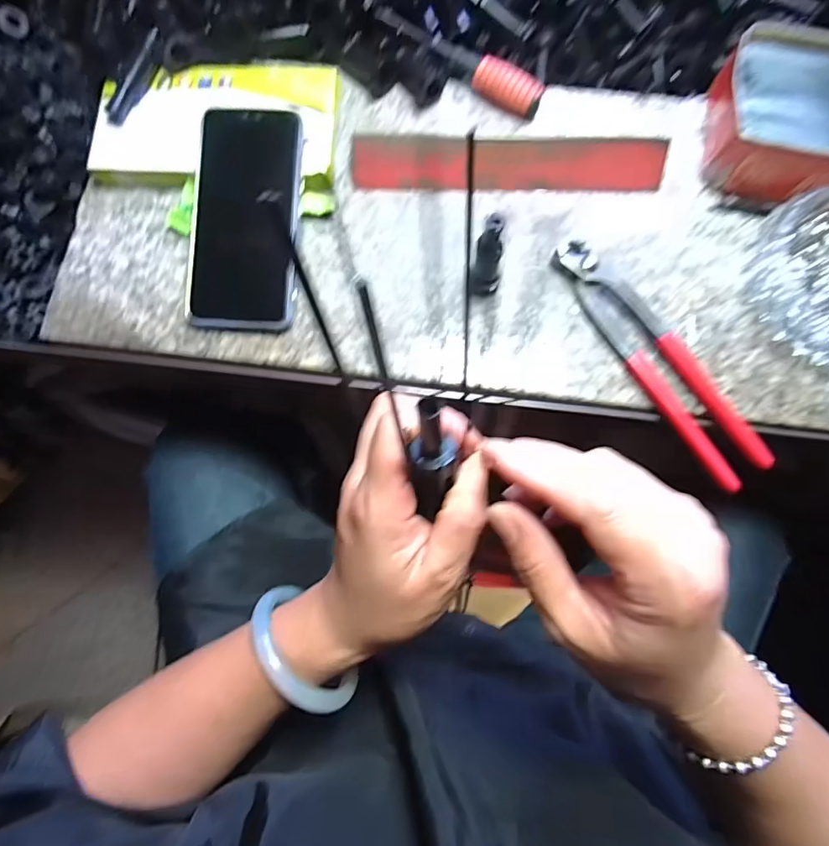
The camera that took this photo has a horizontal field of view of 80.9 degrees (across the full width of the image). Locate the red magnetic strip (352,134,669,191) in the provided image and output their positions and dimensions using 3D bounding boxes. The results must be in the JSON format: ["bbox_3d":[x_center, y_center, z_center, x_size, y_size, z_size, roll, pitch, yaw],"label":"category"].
[{"bbox_3d":[0.072,-0.202,0.374,0.234,0.010,0.054,0,71,-1],"label":"red magnetic strip"}]

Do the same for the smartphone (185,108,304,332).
[{"bbox_3d":[-0.120,-0.144,0.344,0.075,0.006,0.154,4,90,3],"label":"smartphone"}]

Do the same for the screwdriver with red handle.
[{"bbox_3d":[0.033,-0.283,0.379,0.145,0.019,0.026,33,81,7],"label":"screwdriver with red handle"}]

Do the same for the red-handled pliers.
[{"bbox_3d":[0.165,-0.047,0.331,0.041,0.012,0.194,-30,80,-6],"label":"red-handled pliers"}]

